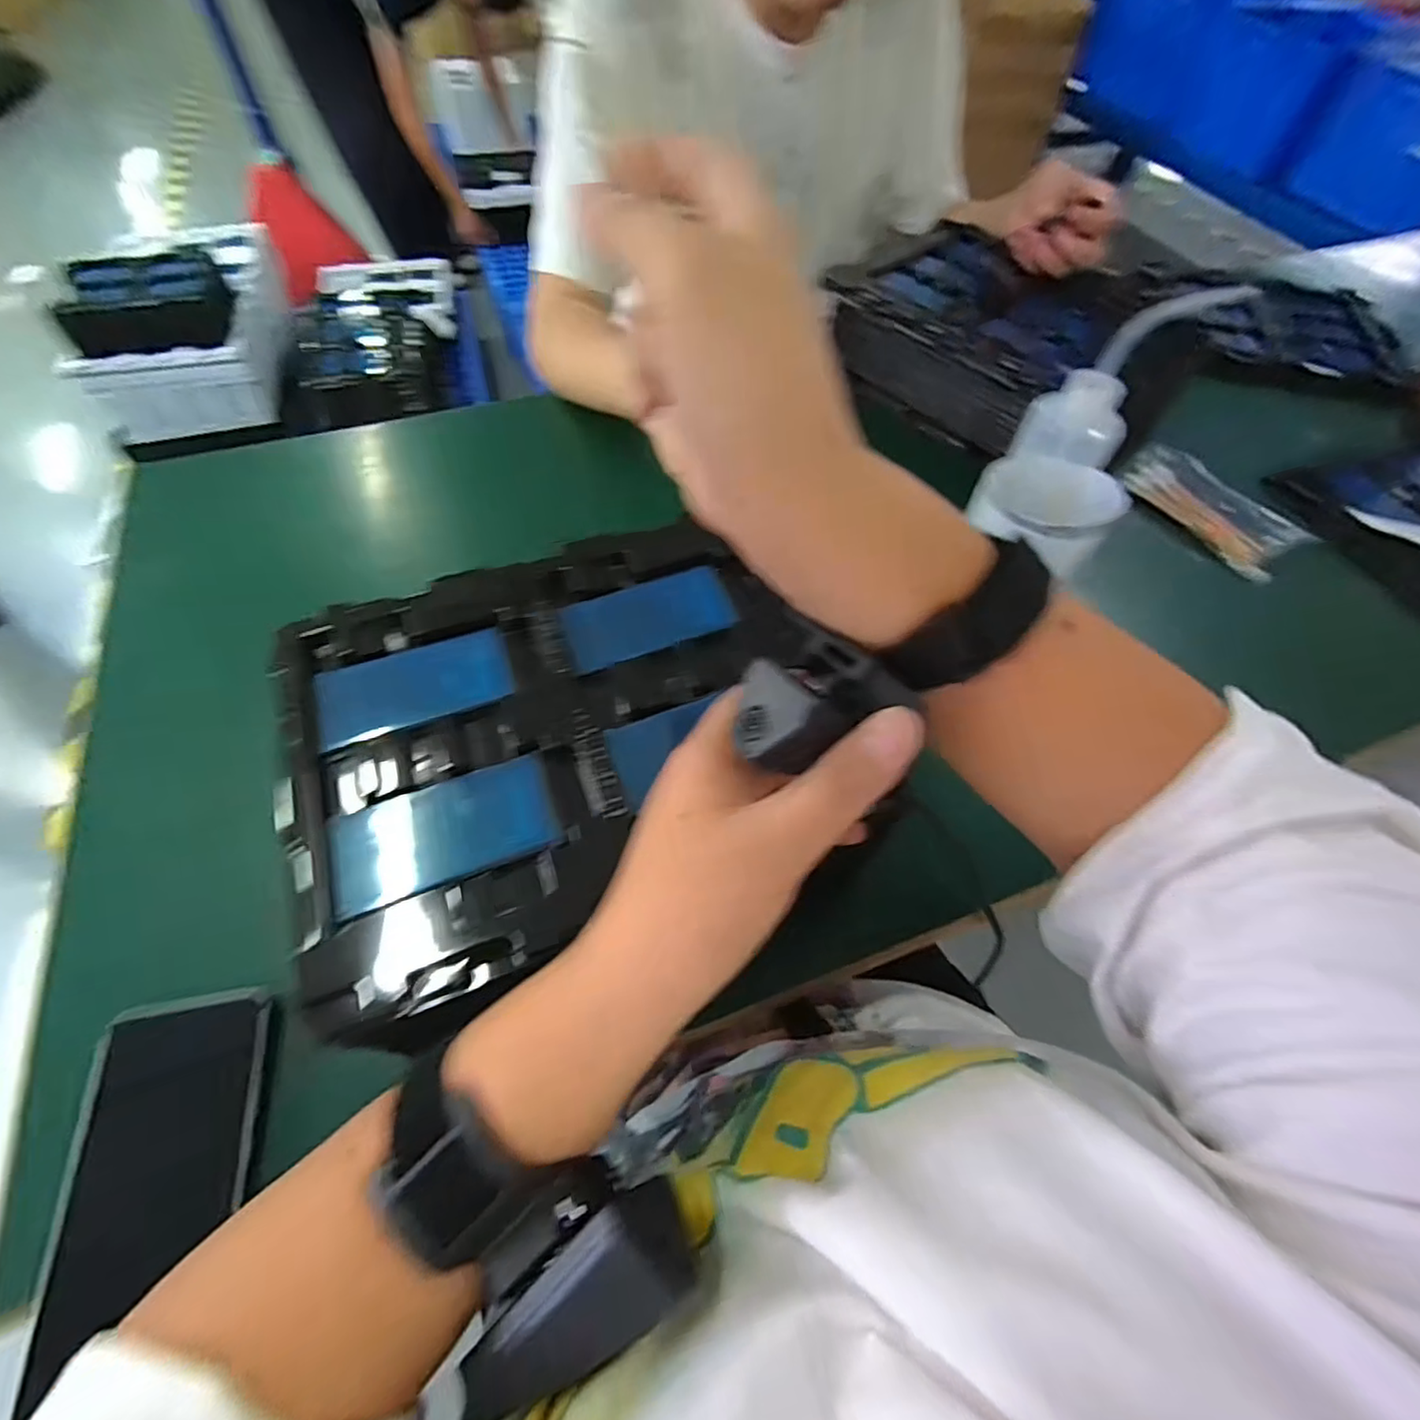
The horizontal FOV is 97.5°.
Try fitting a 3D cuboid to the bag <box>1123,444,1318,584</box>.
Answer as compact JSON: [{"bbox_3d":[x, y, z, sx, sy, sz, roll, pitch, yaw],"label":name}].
[{"bbox_3d":[0.428,-0.177,0.531,0.048,0.032,0.144,-26,64,-17],"label":"bag"}]

